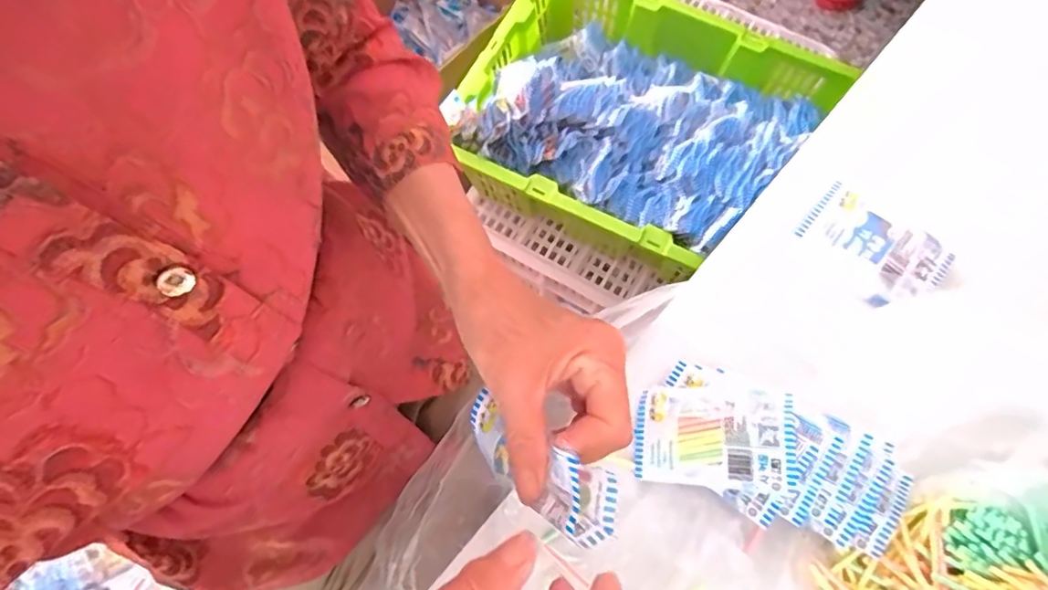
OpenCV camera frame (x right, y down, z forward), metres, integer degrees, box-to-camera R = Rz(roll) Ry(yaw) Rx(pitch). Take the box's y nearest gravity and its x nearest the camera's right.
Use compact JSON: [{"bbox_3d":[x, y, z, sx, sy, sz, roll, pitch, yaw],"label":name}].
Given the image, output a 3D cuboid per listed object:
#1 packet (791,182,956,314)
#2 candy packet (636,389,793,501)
[{"bbox_3d":[0.268,-0.035,0.423,0.103,0.013,0.068,39,77,13],"label":"packet"},{"bbox_3d":[0.125,0.096,0.367,0.096,0.010,0.063,-2,76,30],"label":"candy packet"}]

